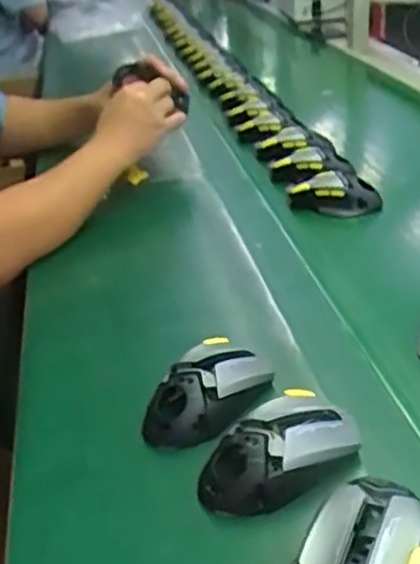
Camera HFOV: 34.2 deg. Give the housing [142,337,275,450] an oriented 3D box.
[{"bbox_3d":[-0.003,0.088,0.549,0.083,0.042,0.113,22,40,37],"label":"housing"}]

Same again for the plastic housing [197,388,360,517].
[{"bbox_3d":[0.047,0.120,0.484,0.119,0.042,0.073,-22,34,-26],"label":"plastic housing"}]

